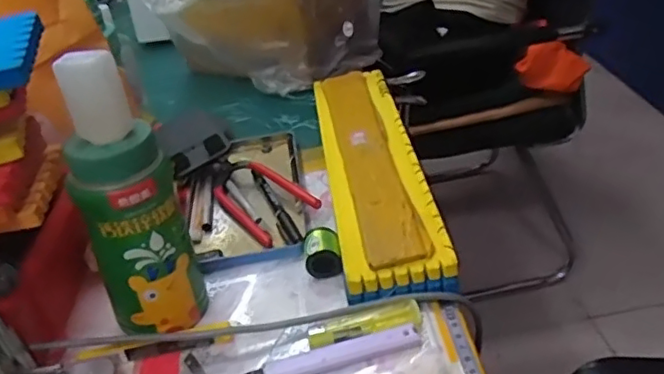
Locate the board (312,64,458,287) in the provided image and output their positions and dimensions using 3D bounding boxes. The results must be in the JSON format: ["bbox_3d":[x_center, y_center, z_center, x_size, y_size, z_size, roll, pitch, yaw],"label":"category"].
[{"bbox_3d":[0.034,-0.024,0.555,0.076,0.027,0.310,-9,34,-1],"label":"board"}]

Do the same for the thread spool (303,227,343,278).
[{"bbox_3d":[-0.008,0.049,0.466,0.026,0.023,0.035,-9,34,-1],"label":"thread spool"}]

